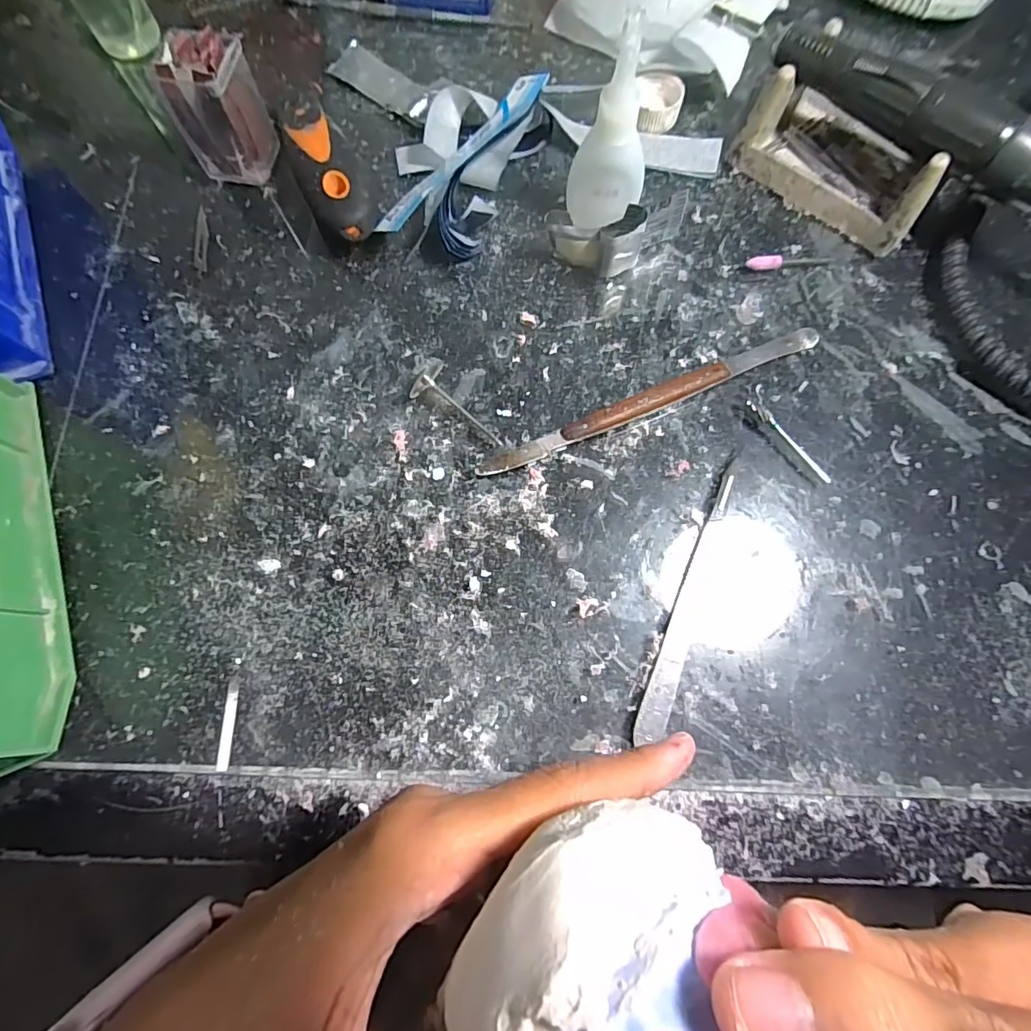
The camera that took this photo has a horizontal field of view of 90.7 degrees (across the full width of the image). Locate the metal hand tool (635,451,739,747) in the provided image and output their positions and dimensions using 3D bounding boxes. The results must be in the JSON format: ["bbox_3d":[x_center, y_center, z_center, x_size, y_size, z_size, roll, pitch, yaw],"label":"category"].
[{"bbox_3d":[0.074,0.032,0.216,0.011,0.006,0.126,20,77,5],"label":"metal hand tool"}]

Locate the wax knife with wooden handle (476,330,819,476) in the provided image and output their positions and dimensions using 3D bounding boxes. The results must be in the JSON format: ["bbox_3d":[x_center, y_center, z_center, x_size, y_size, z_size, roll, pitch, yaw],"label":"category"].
[{"bbox_3d":[0.064,-0.053,0.237,0.172,0.009,0.010,-23,77,-6],"label":"wax knife with wooden handle"}]

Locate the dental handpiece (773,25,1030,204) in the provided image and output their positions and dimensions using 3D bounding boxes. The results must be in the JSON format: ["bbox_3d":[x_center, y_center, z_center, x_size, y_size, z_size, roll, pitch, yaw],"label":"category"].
[{"bbox_3d":[0.180,-0.179,0.225,0.141,0.023,0.022,37,79,9],"label":"dental handpiece"}]

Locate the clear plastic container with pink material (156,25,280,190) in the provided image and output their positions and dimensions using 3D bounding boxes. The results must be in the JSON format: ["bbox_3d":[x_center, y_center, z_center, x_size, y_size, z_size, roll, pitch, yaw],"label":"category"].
[{"bbox_3d":[-0.145,-0.201,0.254,0.032,0.053,0.036,19,77,5],"label":"clear plastic container with pink material"}]

